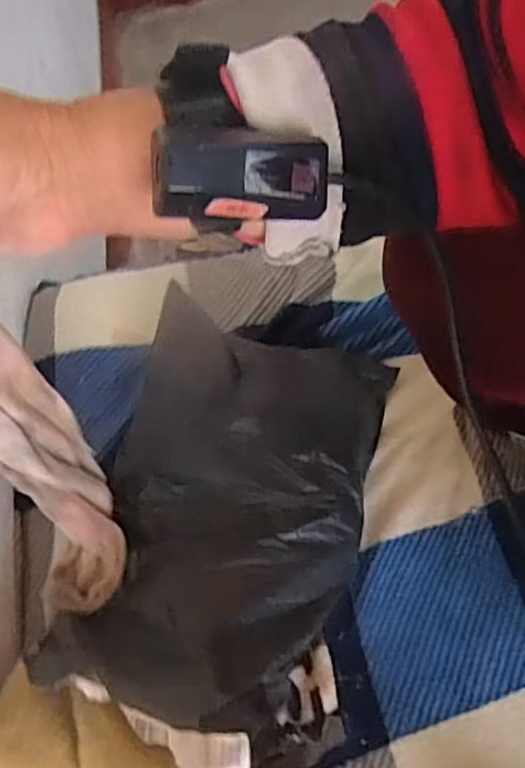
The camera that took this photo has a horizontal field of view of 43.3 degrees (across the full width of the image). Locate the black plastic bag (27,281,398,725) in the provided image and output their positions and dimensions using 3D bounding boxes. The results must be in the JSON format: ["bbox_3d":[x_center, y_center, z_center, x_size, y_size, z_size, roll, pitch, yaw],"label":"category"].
[{"bbox_3d":[-0.020,0.088,0.532,0.199,0.121,0.318,12,66,12],"label":"black plastic bag"}]

